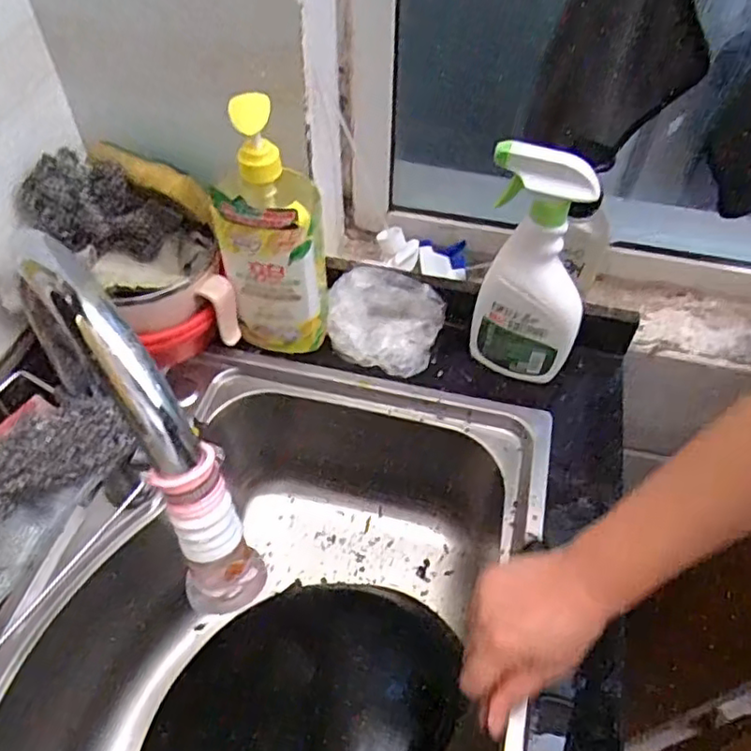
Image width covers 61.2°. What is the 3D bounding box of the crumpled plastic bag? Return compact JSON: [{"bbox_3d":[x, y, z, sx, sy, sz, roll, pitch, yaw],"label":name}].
[{"bbox_3d":[0.007,-0.060,0.675,0.118,0.059,0.087,16,54,11],"label":"crumpled plastic bag"}]

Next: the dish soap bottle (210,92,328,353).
[{"bbox_3d":[-0.097,-0.125,0.593,0.094,0.265,0.061,-5,53,-5],"label":"dish soap bottle"}]

